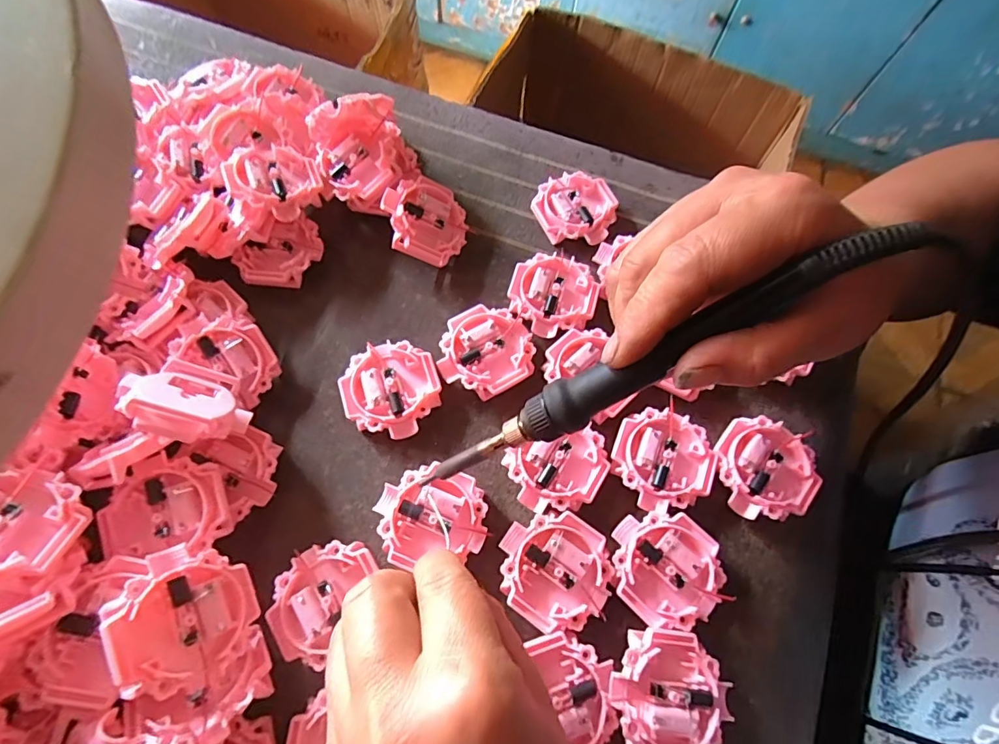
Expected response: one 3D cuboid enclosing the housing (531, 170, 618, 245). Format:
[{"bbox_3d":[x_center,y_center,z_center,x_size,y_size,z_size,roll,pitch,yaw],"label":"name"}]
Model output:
[{"bbox_3d":[0.050,-0.108,0.326,0.052,0.017,0.050,12,69,3],"label":"housing"}]

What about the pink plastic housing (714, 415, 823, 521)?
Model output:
[{"bbox_3d":[0.142,0.051,0.262,0.050,0.014,0.050,1,69,-2],"label":"pink plastic housing"}]

